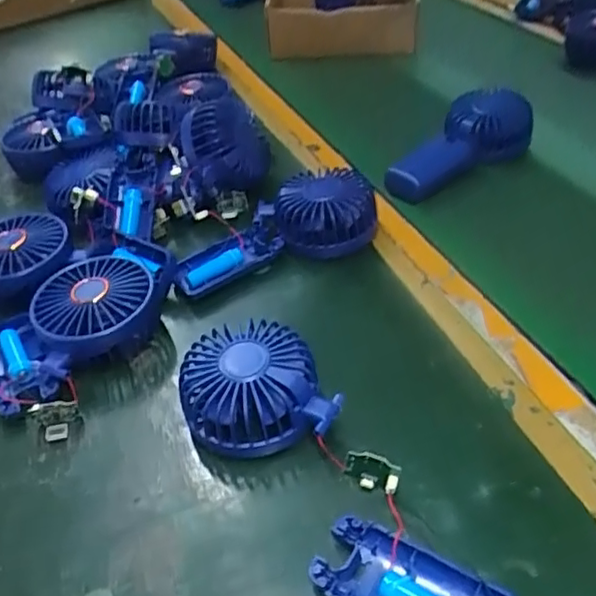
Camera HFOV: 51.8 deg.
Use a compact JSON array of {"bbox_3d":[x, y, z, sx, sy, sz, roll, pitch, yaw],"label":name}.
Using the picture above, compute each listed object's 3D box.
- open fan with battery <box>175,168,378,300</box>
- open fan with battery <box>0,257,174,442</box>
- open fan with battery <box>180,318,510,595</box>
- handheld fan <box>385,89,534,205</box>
[{"bbox_3d":[-0.018,-0.059,0.505,0.178,0.043,0.076,-16,43,-10],"label":"open fan with battery"},{"bbox_3d":[-0.151,0.024,0.432,0.147,0.043,0.129,-23,45,-17],"label":"open fan with battery"},{"bbox_3d":[0.011,0.099,0.335,0.082,0.044,0.234,-26,45,-20],"label":"open fan with battery"},{"bbox_3d":[0.158,-0.144,0.596,0.072,0.053,0.163,29,53,33],"label":"handheld fan"}]

